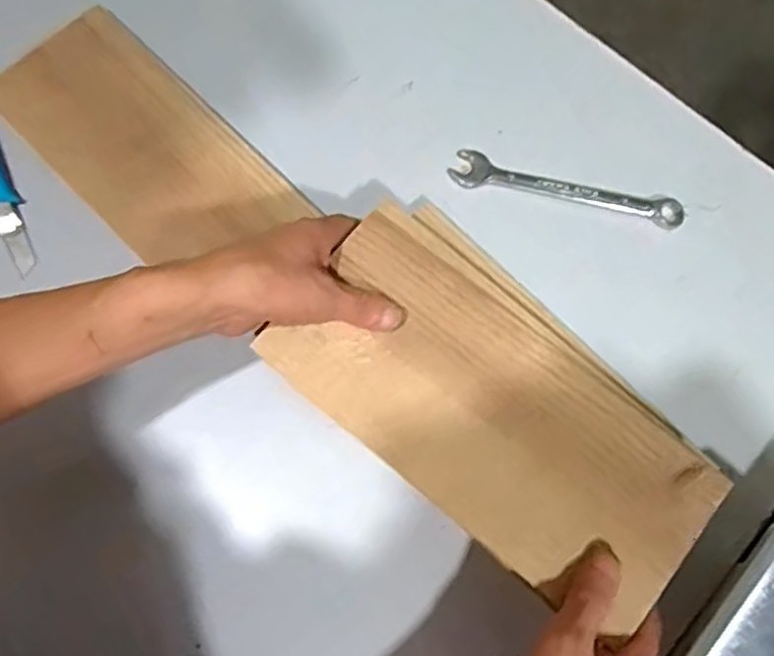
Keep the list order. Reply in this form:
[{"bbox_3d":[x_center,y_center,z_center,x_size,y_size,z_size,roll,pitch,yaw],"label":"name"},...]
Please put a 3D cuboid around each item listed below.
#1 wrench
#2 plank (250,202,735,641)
[{"bbox_3d":[0.151,-0.114,0.578,0.194,0.012,0.031,16,75,3],"label":"wrench"},{"bbox_3d":[0.070,0.054,0.455,0.292,0.020,0.141,40,77,9],"label":"plank"}]

